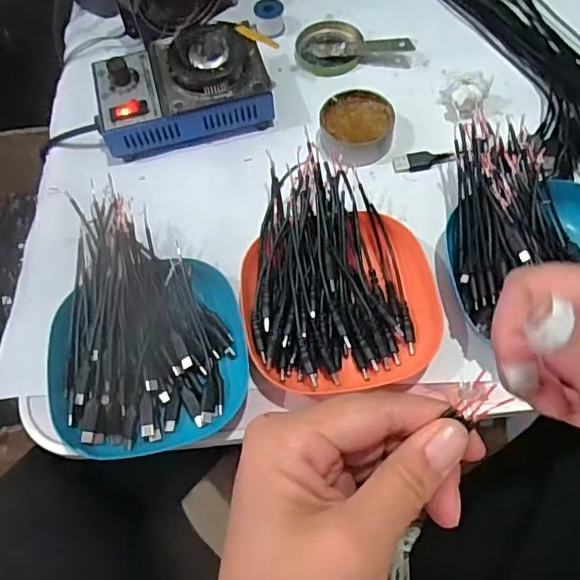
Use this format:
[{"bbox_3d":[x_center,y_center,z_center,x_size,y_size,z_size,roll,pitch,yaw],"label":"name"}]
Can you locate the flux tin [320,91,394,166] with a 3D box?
[{"bbox_3d":[0.059,-0.143,0.493,0.062,0.027,0.066,-1,64,3],"label":"flux tin"}]

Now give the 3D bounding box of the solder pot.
[{"bbox_3d":[-0.097,-0.183,0.507,0.150,0.058,0.089,-17,65,-4],"label":"solder pot"}]

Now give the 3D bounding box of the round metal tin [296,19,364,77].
[{"bbox_3d":[0.039,-0.244,0.564,0.068,0.012,0.069,-1,64,3],"label":"round metal tin"}]

